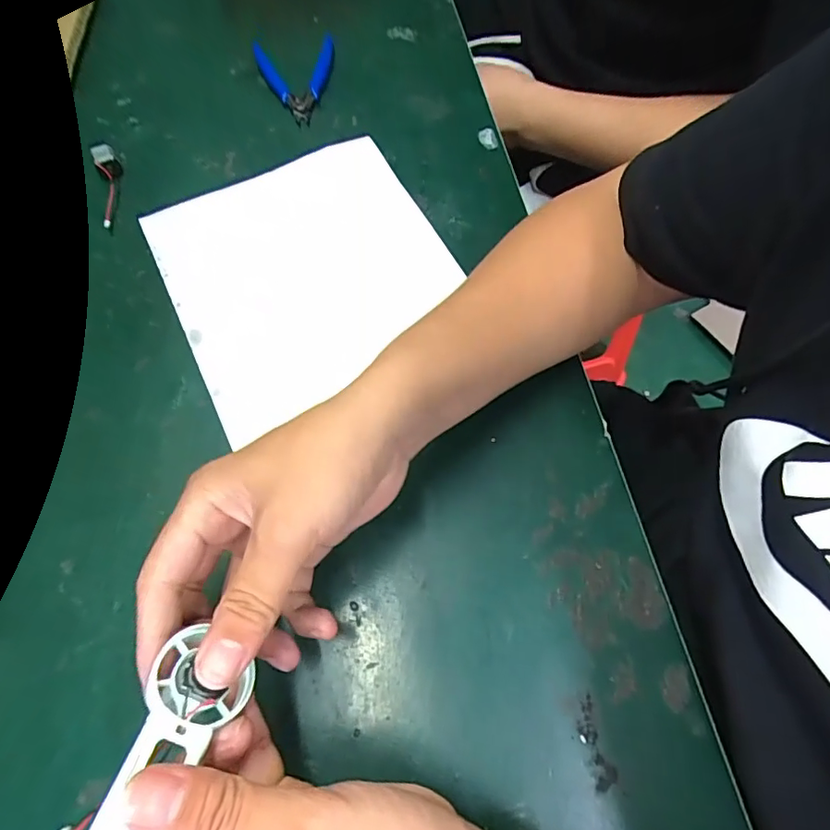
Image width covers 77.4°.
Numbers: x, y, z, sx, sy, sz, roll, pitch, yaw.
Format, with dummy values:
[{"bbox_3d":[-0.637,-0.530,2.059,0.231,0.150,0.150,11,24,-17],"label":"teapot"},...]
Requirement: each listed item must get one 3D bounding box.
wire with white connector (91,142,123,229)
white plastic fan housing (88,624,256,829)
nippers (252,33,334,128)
[{"bbox_3d":[-0.256,-0.192,0.435,0.018,0.020,0.080,-16,66,-8],"label":"wire with white connector"},{"bbox_3d":[-0.090,0.125,0.188,0.037,0.017,0.086,34,33,-15],"label":"white plastic fan housing"},{"bbox_3d":[-0.116,-0.327,0.502,0.078,0.015,0.118,-7,65,-4],"label":"nippers"}]

